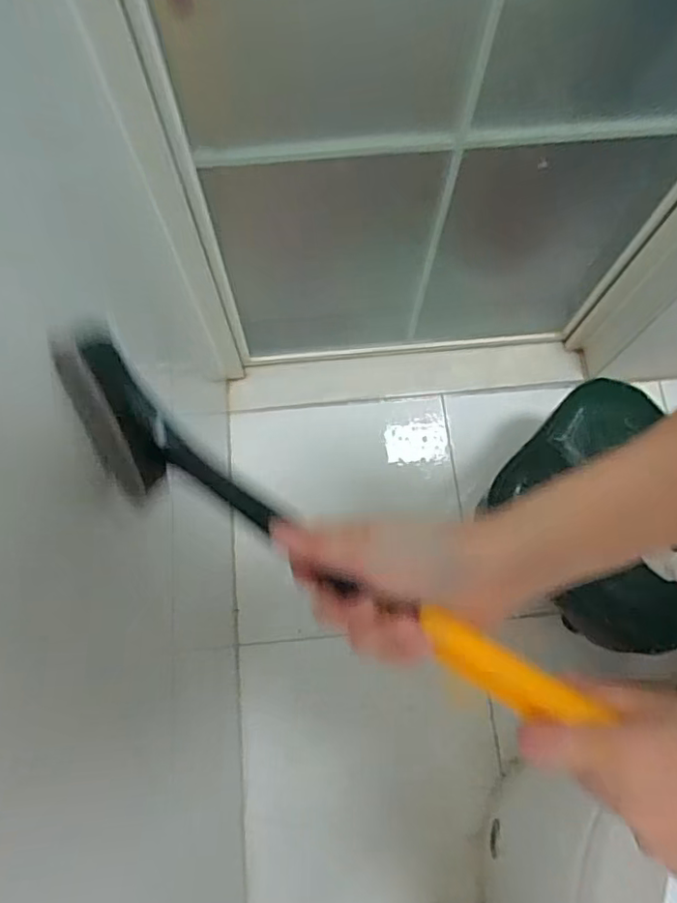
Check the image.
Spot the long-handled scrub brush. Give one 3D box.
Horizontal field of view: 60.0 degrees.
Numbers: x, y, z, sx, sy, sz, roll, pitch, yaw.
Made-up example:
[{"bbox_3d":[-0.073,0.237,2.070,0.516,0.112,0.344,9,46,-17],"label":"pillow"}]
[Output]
[{"bbox_3d":[-0.028,0.039,0.316,0.335,0.083,0.061,29,74,20],"label":"long-handled scrub brush"}]

